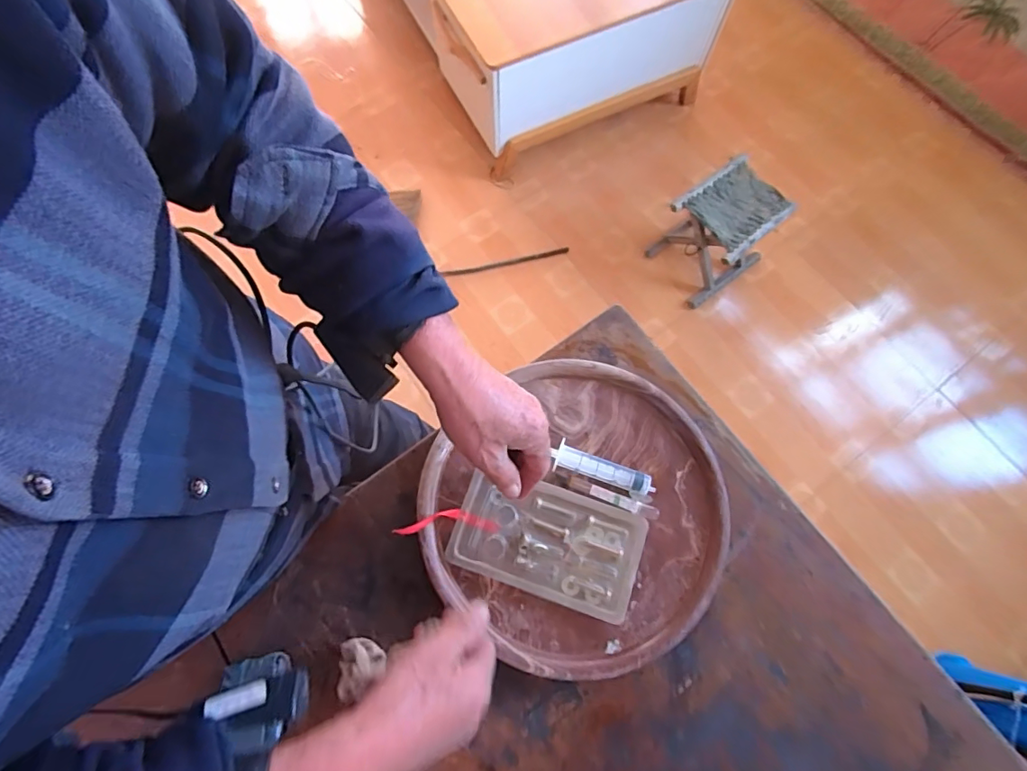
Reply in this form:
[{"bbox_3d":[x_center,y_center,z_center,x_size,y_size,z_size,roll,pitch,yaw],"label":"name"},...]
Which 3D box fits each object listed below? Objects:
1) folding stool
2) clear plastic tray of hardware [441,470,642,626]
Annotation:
[{"bbox_3d":[0.574,-0.427,1.431,0.263,0.241,0.228,-34,77,-11],"label":"folding stool"},{"bbox_3d":[0.033,0.154,0.507,0.177,0.024,0.101,18,73,5],"label":"clear plastic tray of hardware"}]

